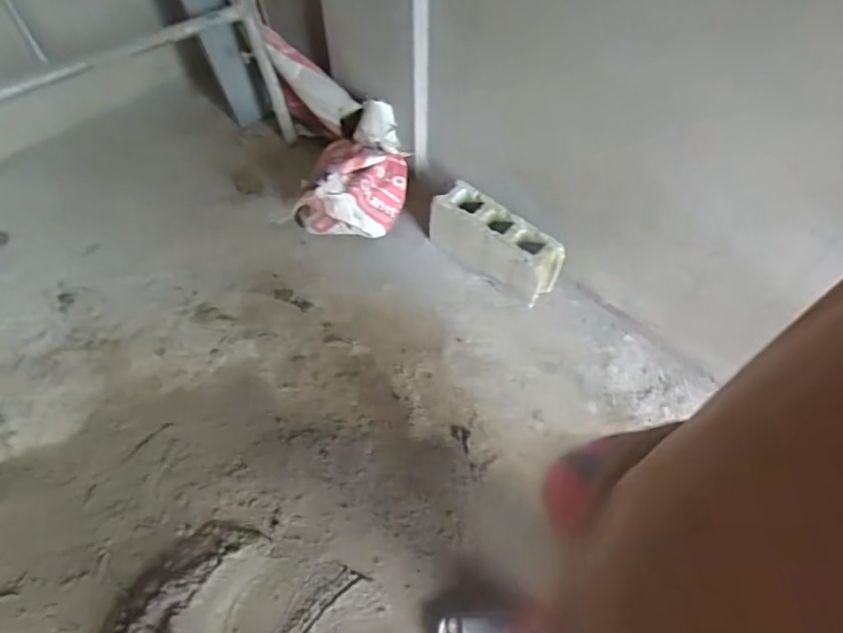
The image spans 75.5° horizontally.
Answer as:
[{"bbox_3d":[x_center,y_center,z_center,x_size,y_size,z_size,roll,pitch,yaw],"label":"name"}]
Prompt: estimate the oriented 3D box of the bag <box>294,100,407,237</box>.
[{"bbox_3d":[-0.211,-0.381,1.639,0.327,0.270,0.316,-3,54,-4],"label":"bag"}]

